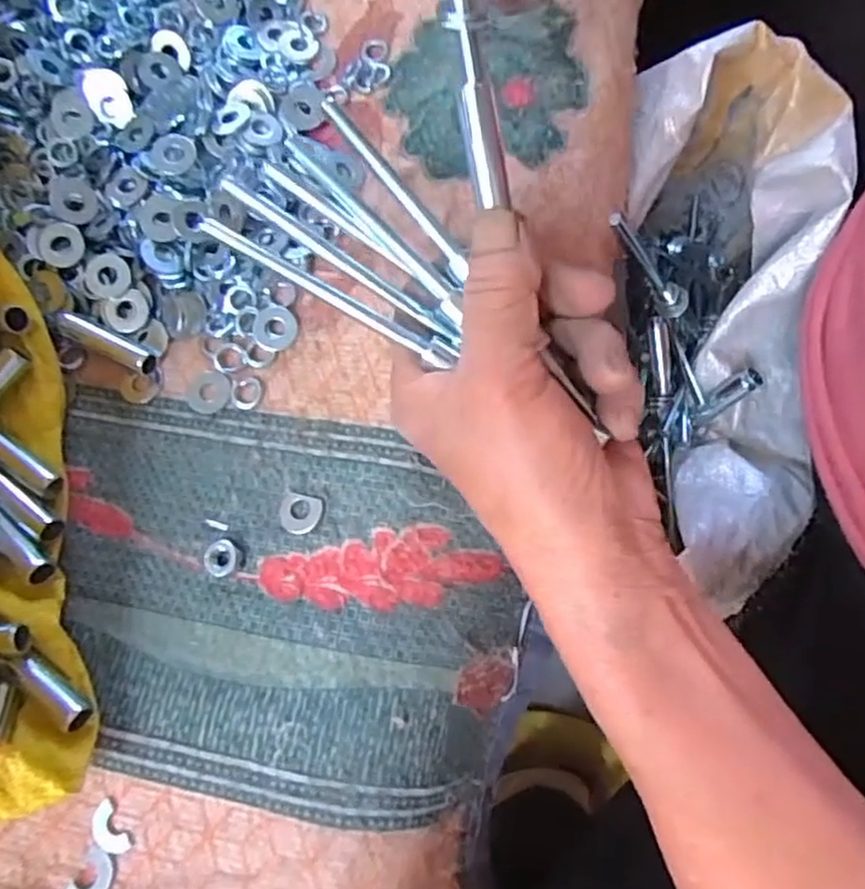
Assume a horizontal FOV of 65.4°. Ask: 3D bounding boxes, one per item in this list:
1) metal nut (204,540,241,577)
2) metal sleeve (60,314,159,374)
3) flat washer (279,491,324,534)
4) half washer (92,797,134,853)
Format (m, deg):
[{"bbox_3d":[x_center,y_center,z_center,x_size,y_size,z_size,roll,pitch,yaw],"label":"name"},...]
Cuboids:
[{"bbox_3d":[-0.080,0.043,0.258,0.013,0.006,0.014,1,77,5],"label":"metal nut"},{"bbox_3d":[-0.136,-0.043,0.283,0.044,0.009,0.012,24,80,10],"label":"metal sleeve"},{"bbox_3d":[-0.051,0.026,0.259,0.017,0.004,0.015,11,78,7],"label":"flat washer"},{"bbox_3d":[-0.113,0.134,0.234,0.010,0.004,0.018,-38,77,-5],"label":"half washer"}]

